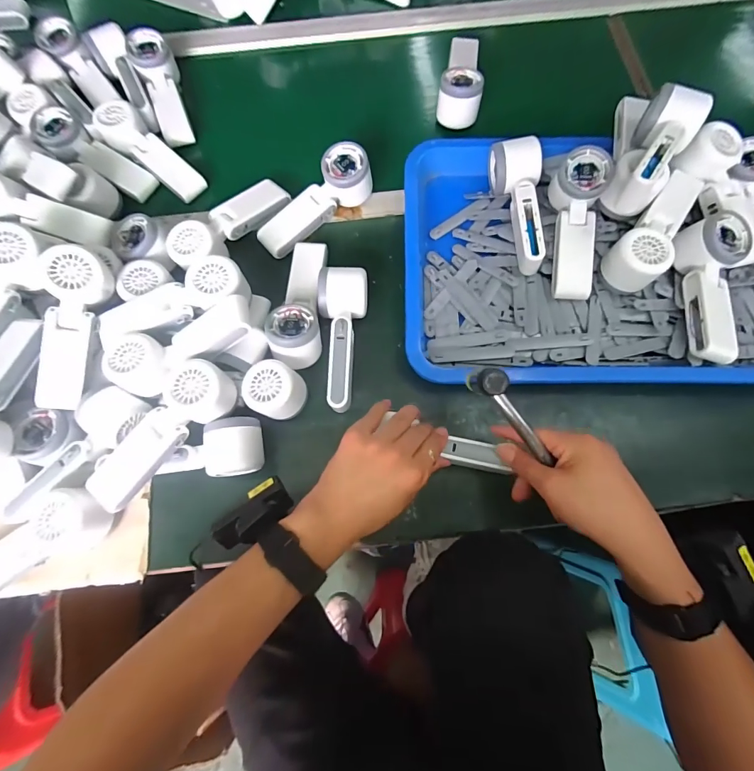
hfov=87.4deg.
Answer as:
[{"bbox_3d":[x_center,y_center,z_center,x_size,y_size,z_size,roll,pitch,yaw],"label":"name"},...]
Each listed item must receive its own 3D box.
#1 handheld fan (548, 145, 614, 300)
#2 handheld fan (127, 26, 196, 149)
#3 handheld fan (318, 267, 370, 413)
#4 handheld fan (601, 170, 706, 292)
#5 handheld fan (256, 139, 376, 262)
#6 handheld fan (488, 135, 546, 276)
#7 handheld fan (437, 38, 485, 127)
[{"bbox_3d":[0.230,-0.184,0.461,0.055,0.045,0.165,4,91,3],"label":"handheld fan"},{"bbox_3d":[-0.304,-0.421,0.566,0.049,0.036,0.175,-18,86,-4],"label":"handheld fan"},{"bbox_3d":[-0.037,-0.051,0.447,0.053,0.056,0.155,-1,73,1],"label":"handheld fan"},{"bbox_3d":[0.319,-0.175,0.453,0.056,0.054,0.165,39,78,12],"label":"handheld fan"},{"bbox_3d":[-0.079,-0.229,0.491,0.158,0.050,0.052,-43,77,-10],"label":"handheld fan"},{"bbox_3d":[0.170,-0.215,0.475,0.054,0.061,0.159,-1,73,1],"label":"handheld fan"},{"bbox_3d":[0.119,-0.444,0.555,0.056,0.041,0.163,6,74,3],"label":"handheld fan"}]

